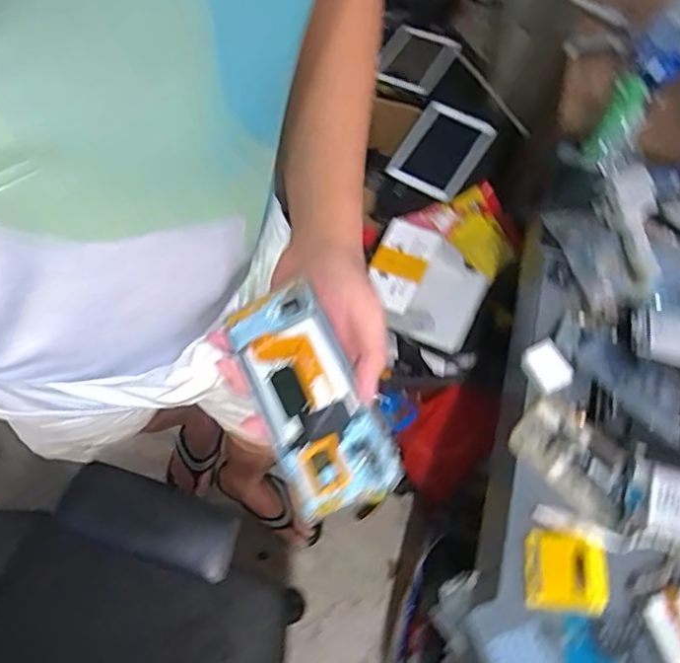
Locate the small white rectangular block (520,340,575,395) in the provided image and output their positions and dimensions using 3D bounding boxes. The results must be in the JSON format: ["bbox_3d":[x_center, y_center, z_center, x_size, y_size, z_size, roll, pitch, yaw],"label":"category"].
[{"bbox_3d":[0.249,0.043,0.708,0.045,0.020,0.059,-21,68,-12],"label":"small white rectangular block"}]

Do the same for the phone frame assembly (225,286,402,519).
[{"bbox_3d":[-0.022,0.048,0.417,0.076,0.008,0.156,-26,81,11],"label":"phone frame assembly"}]

